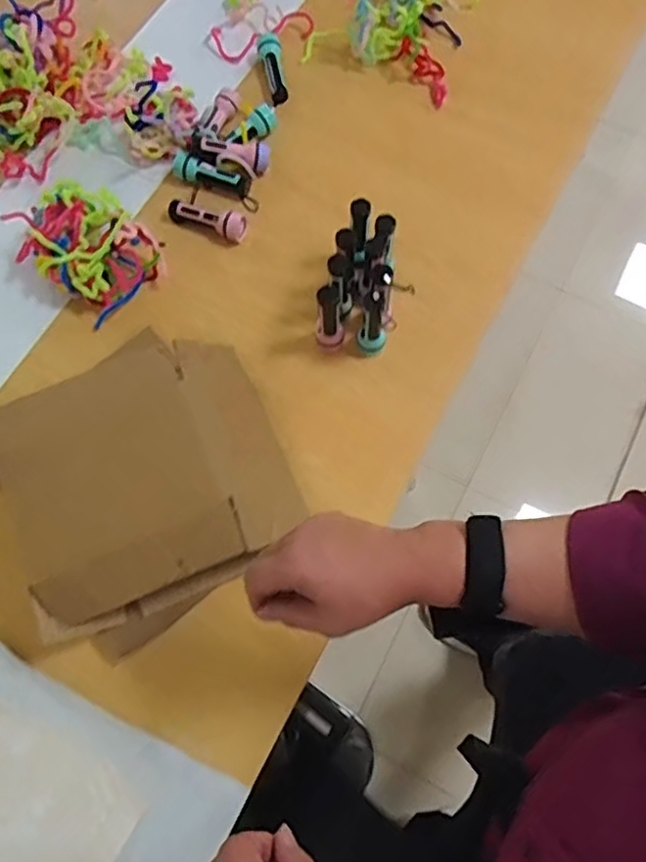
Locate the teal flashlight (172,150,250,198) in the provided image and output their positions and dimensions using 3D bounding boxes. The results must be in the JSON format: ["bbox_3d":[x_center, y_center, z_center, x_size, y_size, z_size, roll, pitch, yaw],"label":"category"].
[{"bbox_3d":[-0.153,-0.350,0.866,0.104,0.032,0.026,19,72,-5],"label":"teal flashlight"}]

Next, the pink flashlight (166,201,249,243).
[{"bbox_3d":[-0.151,-0.279,0.838,0.105,0.030,0.031,18,72,9],"label":"pink flashlight"}]

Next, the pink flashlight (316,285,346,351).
[{"bbox_3d":[0.010,-0.131,0.744,0.033,0.096,0.033,-1,70,2],"label":"pink flashlight"}]

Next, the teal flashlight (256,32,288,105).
[{"bbox_3d":[-0.073,-0.530,0.926,0.031,0.033,0.103,-11,70,-1],"label":"teal flashlight"}]

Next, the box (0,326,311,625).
[{"bbox_3d":[-0.183,0.040,0.676,0.276,0.114,0.257,-22,71,-7],"label":"box"}]

